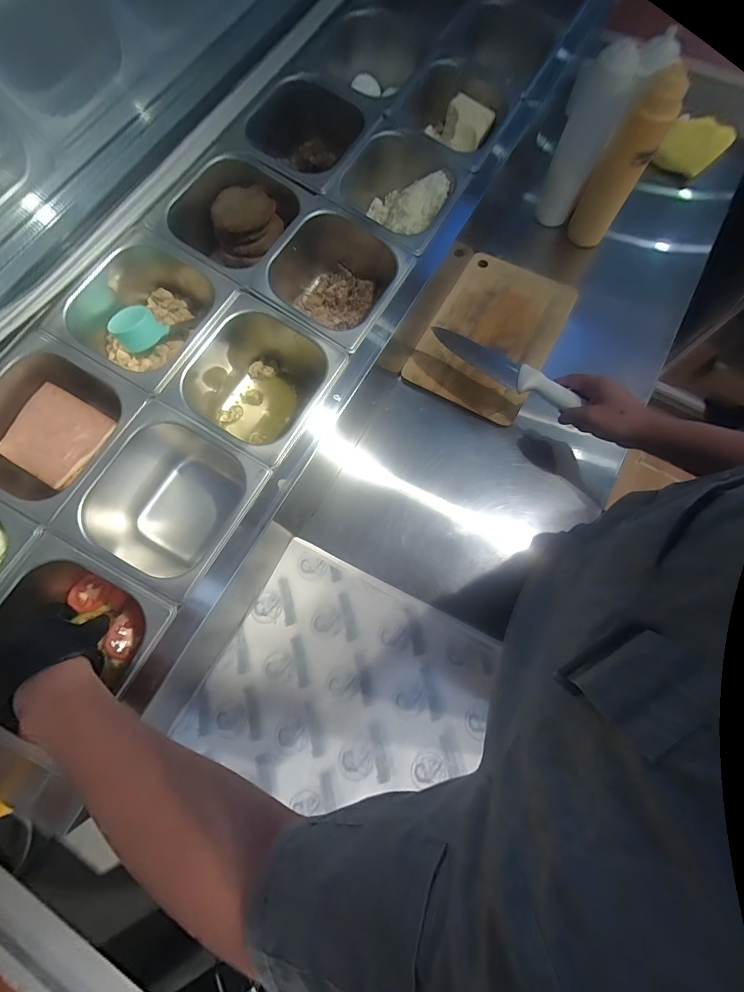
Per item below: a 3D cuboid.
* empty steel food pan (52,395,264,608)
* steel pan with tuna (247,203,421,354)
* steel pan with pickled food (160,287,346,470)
[{"bbox_3d":[-0.230,0.011,0.461,0.165,0.110,0.177,30,76,8],"label":"empty steel food pan"},{"bbox_3d":[-0.062,-0.291,0.536,0.187,0.094,0.175,27,76,8],"label":"steel pan with tuna"},{"bbox_3d":[-0.142,-0.136,0.503,0.163,0.105,0.175,28,76,8],"label":"steel pan with pickled food"}]

